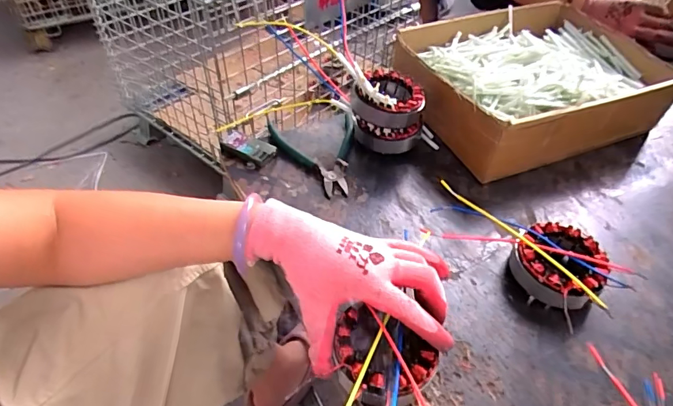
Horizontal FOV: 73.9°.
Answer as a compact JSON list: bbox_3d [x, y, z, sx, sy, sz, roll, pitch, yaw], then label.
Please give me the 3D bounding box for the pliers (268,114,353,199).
[{"bbox_3d":[-0.019,-0.060,0.564,0.108,0.026,0.124,-11,47,-12],"label":"pliers"}]

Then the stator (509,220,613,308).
[{"bbox_3d":[0.220,0.063,0.449,0.083,0.040,0.087,1,46,-1],"label":"stator"}]

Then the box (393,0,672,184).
[{"bbox_3d":[0.279,-0.171,0.640,0.340,0.098,0.255,-13,48,-14],"label":"box"}]

